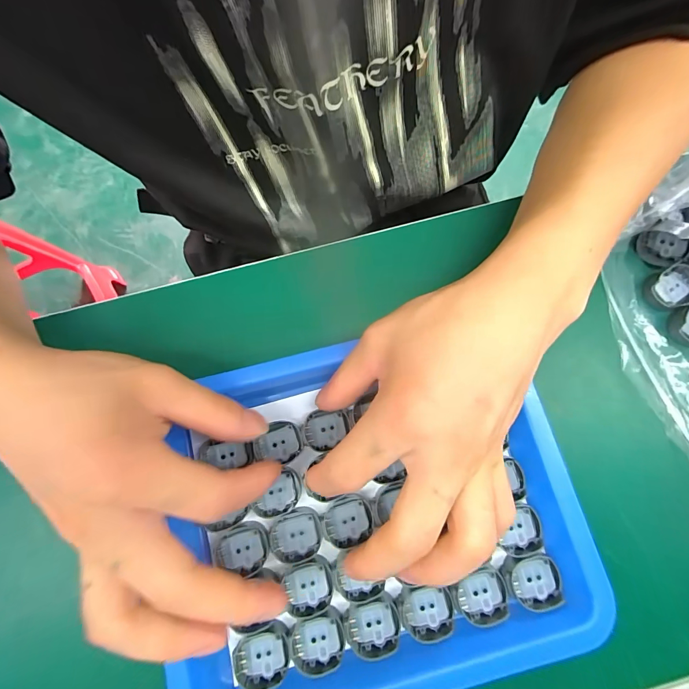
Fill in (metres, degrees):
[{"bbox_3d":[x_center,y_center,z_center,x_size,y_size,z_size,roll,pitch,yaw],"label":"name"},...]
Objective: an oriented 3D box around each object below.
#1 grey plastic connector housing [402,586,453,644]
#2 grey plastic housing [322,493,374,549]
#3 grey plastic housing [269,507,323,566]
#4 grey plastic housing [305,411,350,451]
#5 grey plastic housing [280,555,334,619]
[{"bbox_3d":[0.043,0.142,0.186,0.026,0.006,0.025,-1,78,1],"label":"grey plastic connector housing"},{"bbox_3d":[0.002,0.098,0.198,0.028,0.006,0.024,-30,79,-5],"label":"grey plastic housing"},{"bbox_3d":[-0.027,0.106,0.195,0.029,0.004,0.026,-22,79,-4],"label":"grey plastic housing"},{"bbox_3d":[-0.010,0.050,0.209,0.026,0.004,0.022,-9,78,-1],"label":"grey plastic housing"},{"bbox_3d":[-0.019,0.130,0.190,0.027,0.005,0.026,0,78,1],"label":"grey plastic housing"}]

